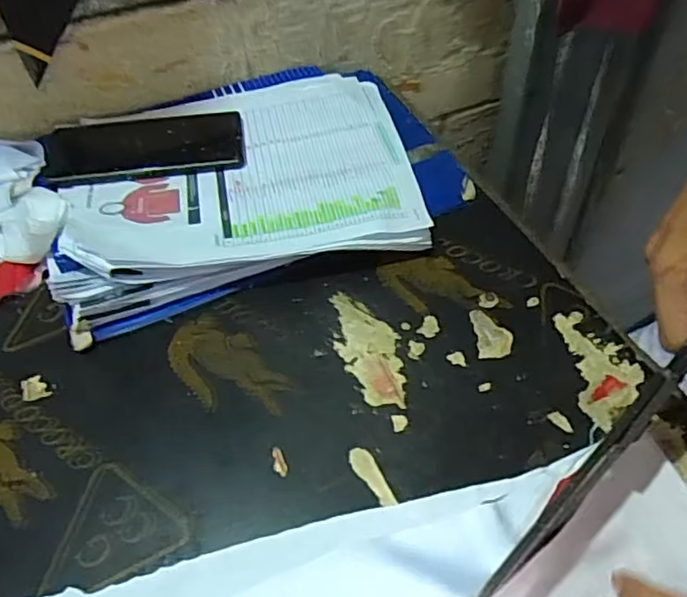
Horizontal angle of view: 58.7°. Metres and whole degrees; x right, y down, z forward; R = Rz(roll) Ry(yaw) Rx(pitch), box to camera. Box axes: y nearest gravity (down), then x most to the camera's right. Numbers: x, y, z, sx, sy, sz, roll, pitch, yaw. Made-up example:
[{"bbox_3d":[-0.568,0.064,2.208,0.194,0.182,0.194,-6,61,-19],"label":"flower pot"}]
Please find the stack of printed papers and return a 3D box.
[{"bbox_3d":[-0.094,-0.105,0.537,0.306,0.048,0.249,-16,51,-8],"label":"stack of printed papers"}]

